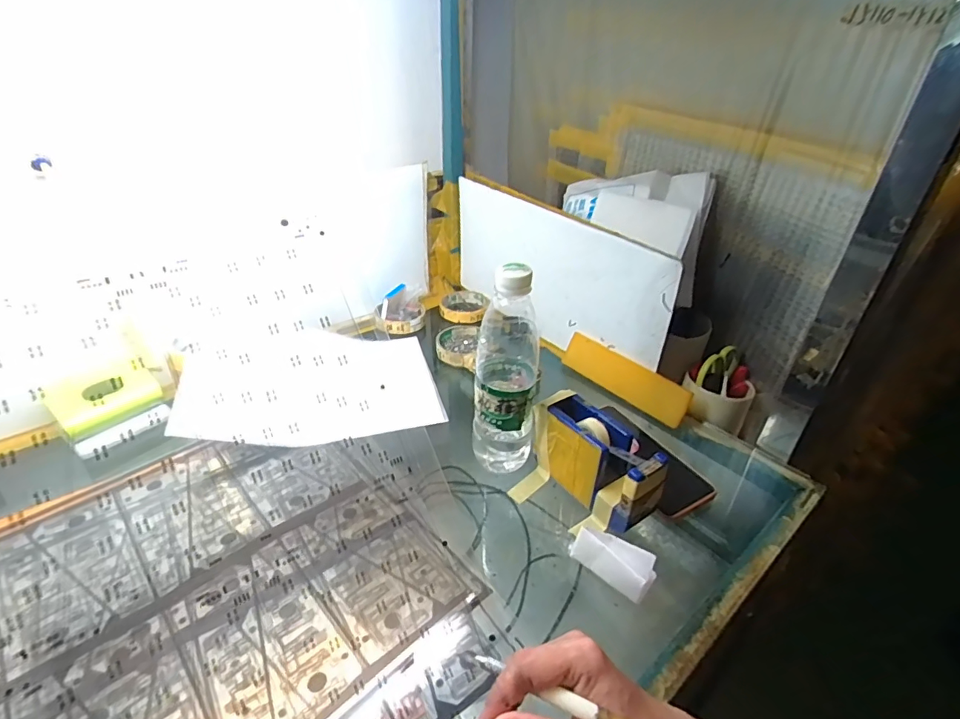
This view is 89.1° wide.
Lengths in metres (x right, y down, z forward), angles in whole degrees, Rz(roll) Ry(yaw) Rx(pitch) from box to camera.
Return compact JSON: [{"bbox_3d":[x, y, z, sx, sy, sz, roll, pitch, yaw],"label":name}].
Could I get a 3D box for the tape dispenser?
[{"bbox_3d":[0.110,0.103,0.480,0.057,0.081,0.131,-21,39,-30],"label":"tape dispenser"}]

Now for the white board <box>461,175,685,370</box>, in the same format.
[{"bbox_3d":[0.092,-0.127,0.703,0.012,0.171,0.396,-24,40,-32],"label":"white board"}]

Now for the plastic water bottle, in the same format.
[{"bbox_3d":[0.027,0.012,0.484,0.062,0.220,0.064,3,33,5],"label":"plastic water bottle"}]

